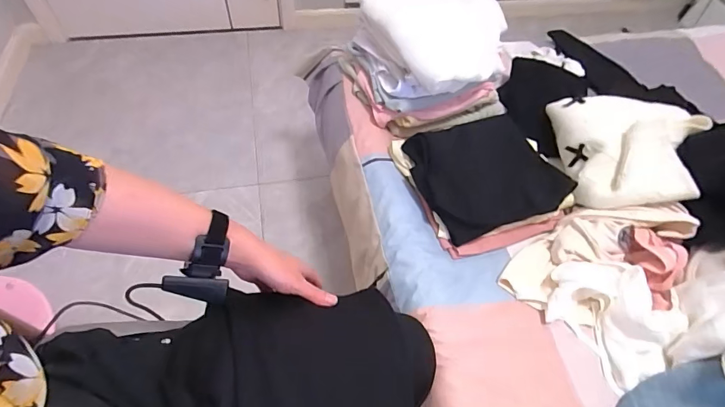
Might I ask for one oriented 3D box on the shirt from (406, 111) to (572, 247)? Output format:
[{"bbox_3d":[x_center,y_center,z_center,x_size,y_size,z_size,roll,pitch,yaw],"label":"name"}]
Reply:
[{"bbox_3d":[0.219,-0.062,0.740,0.250,0.042,0.227,-18,59,-16],"label":"shirt"}]

